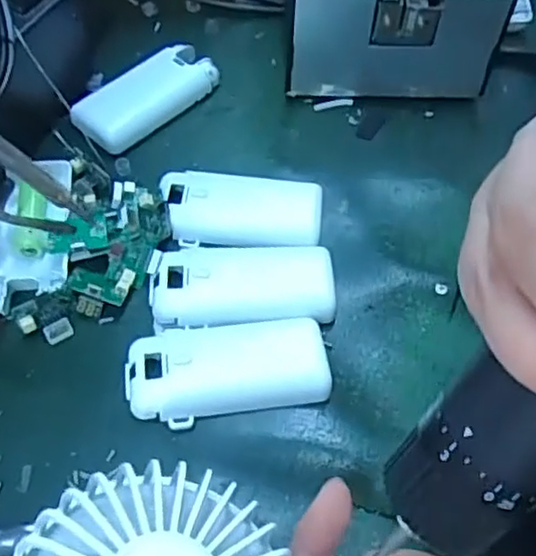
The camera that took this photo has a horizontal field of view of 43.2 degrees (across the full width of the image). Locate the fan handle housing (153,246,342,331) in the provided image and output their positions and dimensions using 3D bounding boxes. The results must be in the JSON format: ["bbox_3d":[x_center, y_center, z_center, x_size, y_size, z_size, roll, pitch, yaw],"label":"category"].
[{"bbox_3d":[-0.013,0.003,0.350,0.092,0.014,0.045,-3,58,-4],"label":"fan handle housing"}]

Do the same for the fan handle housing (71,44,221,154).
[{"bbox_3d":[-0.076,-0.113,0.421,0.045,0.015,0.093,40,65,20],"label":"fan handle housing"}]

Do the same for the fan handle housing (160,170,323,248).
[{"bbox_3d":[-0.015,-0.038,0.378,0.087,0.013,0.044,3,58,-1],"label":"fan handle housing"}]

